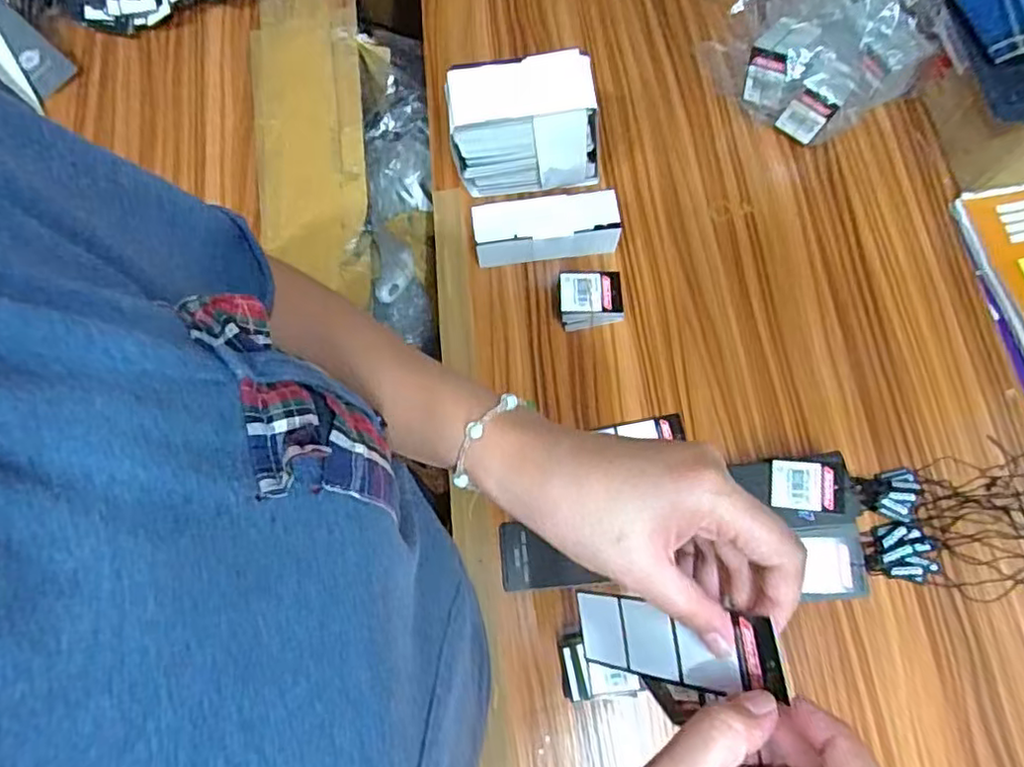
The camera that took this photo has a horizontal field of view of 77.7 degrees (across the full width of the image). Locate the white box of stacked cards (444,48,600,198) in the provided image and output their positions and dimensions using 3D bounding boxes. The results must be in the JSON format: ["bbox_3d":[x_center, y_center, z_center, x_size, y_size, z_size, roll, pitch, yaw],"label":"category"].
[{"bbox_3d":[0.012,-0.212,0.538,0.121,0.107,0.053,-7,72,-2],"label":"white box of stacked cards"}]

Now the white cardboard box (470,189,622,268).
[{"bbox_3d":[0.028,-0.131,0.541,0.119,0.047,0.039,-6,72,-1],"label":"white cardboard box"}]

